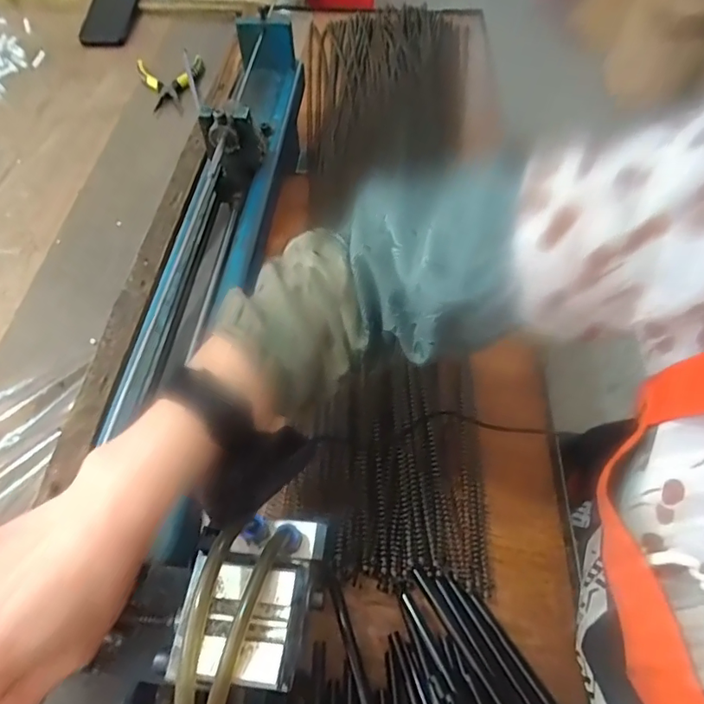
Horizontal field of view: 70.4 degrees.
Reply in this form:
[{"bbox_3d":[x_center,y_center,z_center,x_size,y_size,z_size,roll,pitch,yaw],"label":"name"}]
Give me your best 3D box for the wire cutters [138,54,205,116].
[{"bbox_3d":[-0.289,-0.440,0.806,0.105,0.023,0.148,-14,58,-8],"label":"wire cutters"}]

